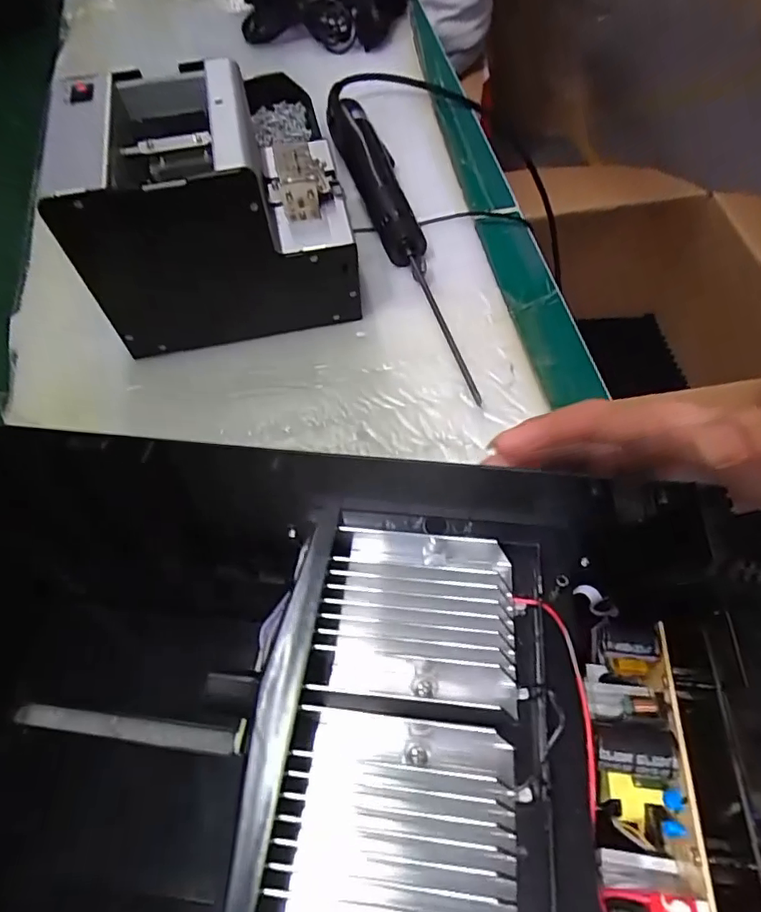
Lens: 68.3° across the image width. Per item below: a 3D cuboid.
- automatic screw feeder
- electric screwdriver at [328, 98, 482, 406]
[{"bbox_3d":[-0.116,-0.175,0.406,0.174,0.146,0.121,-11,60,-3],"label":"automatic screw feeder"},{"bbox_3d":[0.014,-0.186,0.463,0.038,0.045,0.336,-17,61,-6],"label":"electric screwdriver"}]

